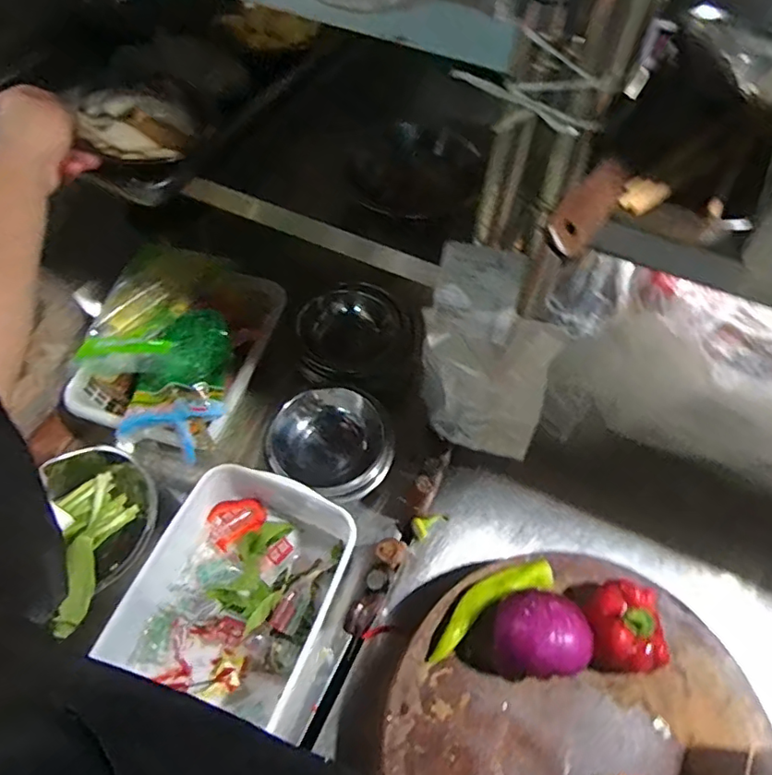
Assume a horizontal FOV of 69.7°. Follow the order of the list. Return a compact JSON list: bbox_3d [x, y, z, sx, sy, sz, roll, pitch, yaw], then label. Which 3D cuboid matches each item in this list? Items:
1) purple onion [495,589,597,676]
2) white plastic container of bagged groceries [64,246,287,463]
[{"bbox_3d":[0.162,0.262,0.585,0.100,0.085,0.084,-2,60,-1],"label":"purple onion"},{"bbox_3d":[-0.297,-0.065,0.824,0.241,0.105,0.336,15,61,9],"label":"white plastic container of bagged groceries"}]

